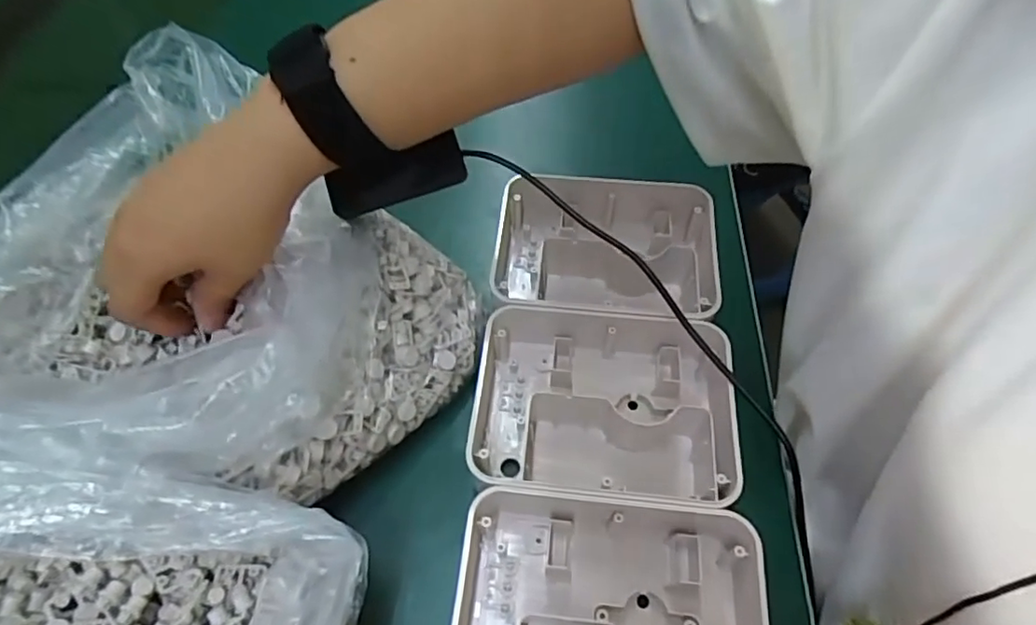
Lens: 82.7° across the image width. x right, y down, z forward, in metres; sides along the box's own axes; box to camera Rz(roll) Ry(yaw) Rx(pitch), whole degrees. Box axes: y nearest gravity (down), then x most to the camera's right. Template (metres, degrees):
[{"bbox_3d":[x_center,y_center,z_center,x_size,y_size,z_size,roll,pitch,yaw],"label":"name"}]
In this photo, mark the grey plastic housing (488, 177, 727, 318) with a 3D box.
[{"bbox_3d":[0.055,-0.033,0.357,0.133,0.037,0.097,4,58,4],"label":"grey plastic housing"}]

